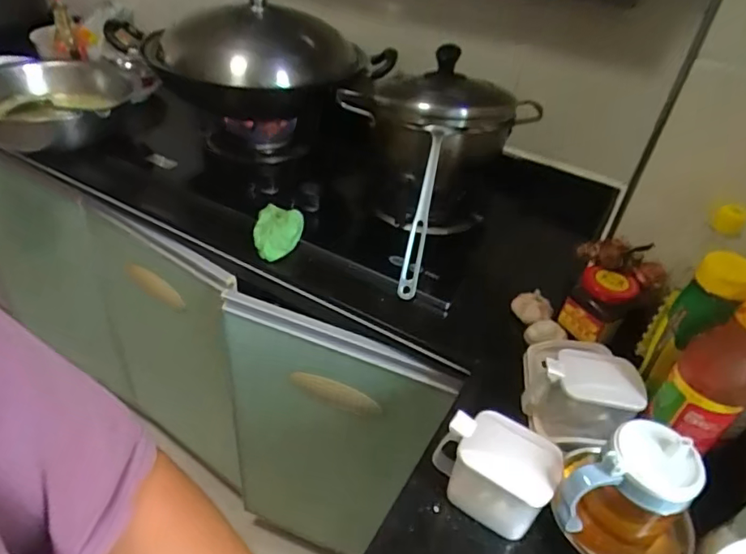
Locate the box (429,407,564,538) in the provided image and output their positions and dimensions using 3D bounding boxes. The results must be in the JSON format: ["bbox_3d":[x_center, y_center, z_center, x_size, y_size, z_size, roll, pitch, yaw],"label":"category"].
[{"bbox_3d":[0.120,0.189,0.524,0.109,0.077,0.067,28,43,23],"label":"box"}]

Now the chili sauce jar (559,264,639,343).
[{"bbox_3d":[0.305,0.038,0.715,0.072,0.090,0.065,32,45,27],"label":"chili sauce jar"}]

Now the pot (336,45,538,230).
[{"bbox_3d":[0.101,-0.220,0.889,0.292,0.263,0.195,4,39,-4],"label":"pot"}]

